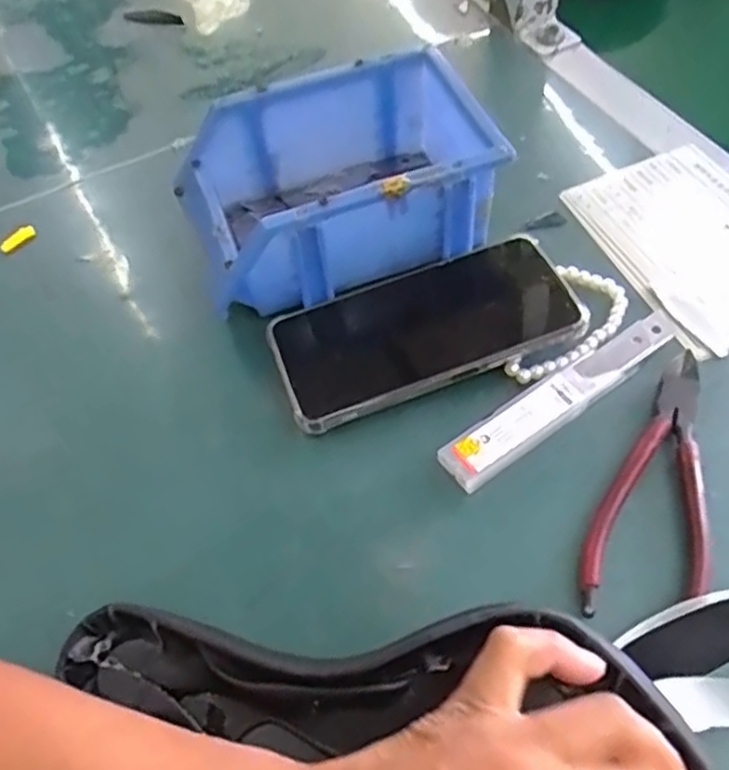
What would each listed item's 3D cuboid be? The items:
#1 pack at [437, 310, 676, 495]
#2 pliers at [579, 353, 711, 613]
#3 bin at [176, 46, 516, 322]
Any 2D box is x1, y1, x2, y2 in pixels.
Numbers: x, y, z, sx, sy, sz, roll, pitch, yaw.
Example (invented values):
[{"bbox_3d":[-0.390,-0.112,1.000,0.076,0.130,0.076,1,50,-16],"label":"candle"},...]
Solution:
[{"bbox_3d":[0.106,0.004,0.379,0.154,0.011,0.025,-32,60,-17],"label":"pack"},{"bbox_3d":[0.143,0.045,0.350,0.052,0.009,0.152,17,59,15],"label":"pliers"},{"bbox_3d":[-0.018,-0.117,0.432,0.168,0.080,0.115,-18,57,-8],"label":"bin"}]

